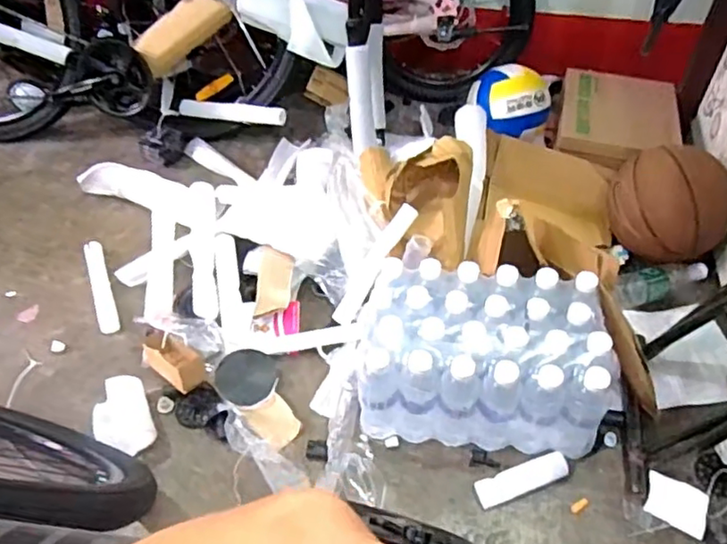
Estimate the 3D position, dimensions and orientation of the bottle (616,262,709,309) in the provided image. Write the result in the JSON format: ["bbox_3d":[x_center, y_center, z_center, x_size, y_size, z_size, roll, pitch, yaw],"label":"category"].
[{"bbox_3d":[0.598,0.023,1.231,0.216,0.057,0.070,-11,49,-9],"label":"bottle"}]

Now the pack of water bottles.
[{"bbox_3d":[0.191,0.142,1.020,0.380,0.211,0.226,5,49,5],"label":"pack of water bottles"}]

